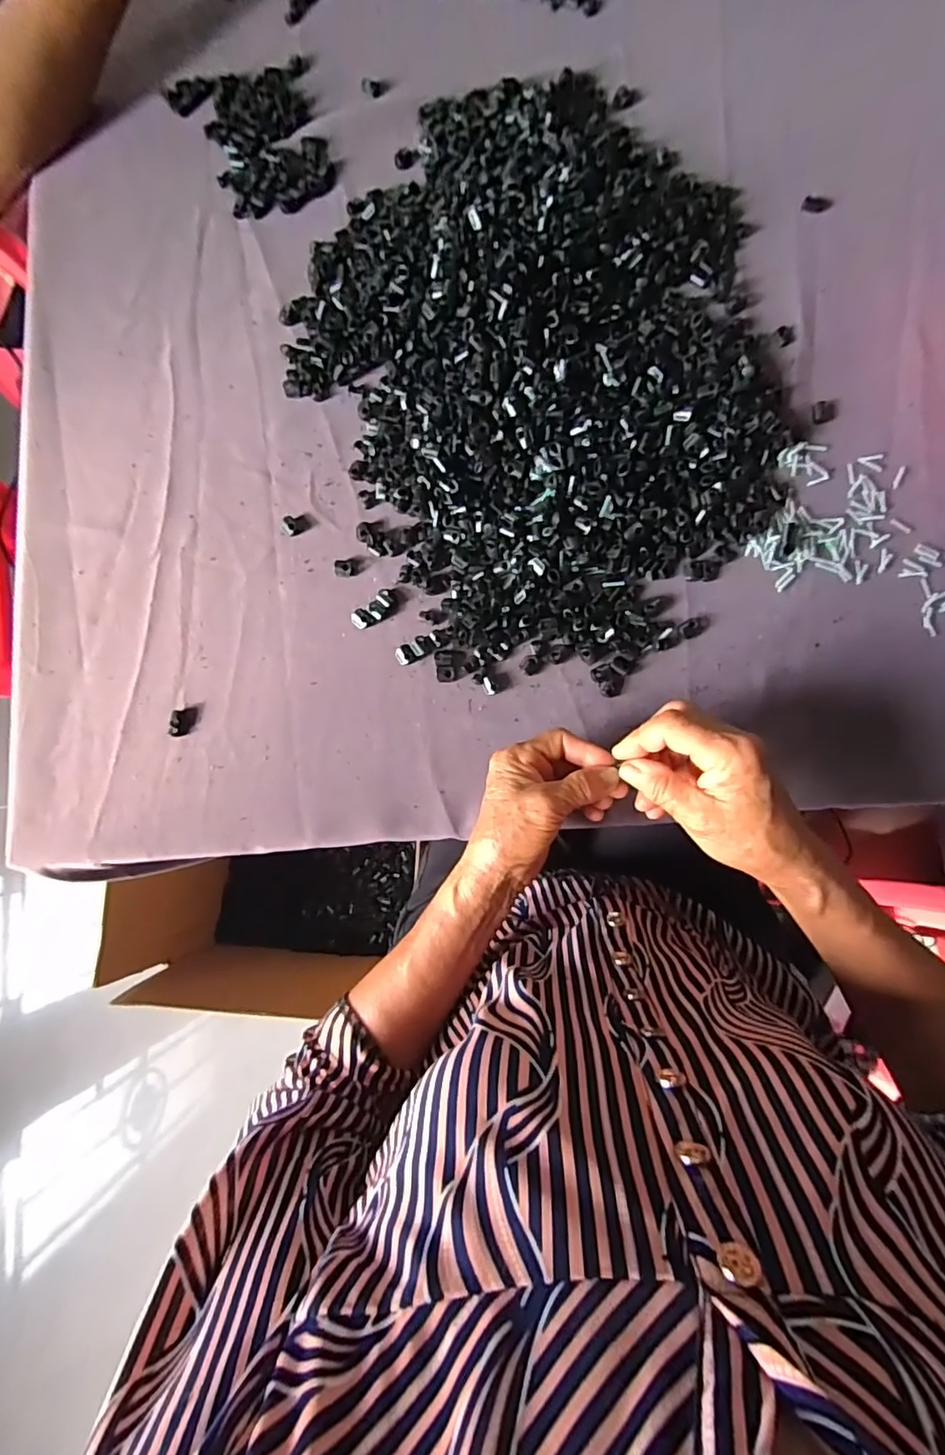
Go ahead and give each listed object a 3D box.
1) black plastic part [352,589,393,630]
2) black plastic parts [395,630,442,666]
[{"bbox_3d":[-0.076,-0.092,0.431,0.038,0.007,0.016,-43,82,-3],"label":"black plastic part"},{"bbox_3d":[-0.041,-0.061,0.425,0.036,0.005,0.014,-28,82,-1],"label":"black plastic parts"}]

